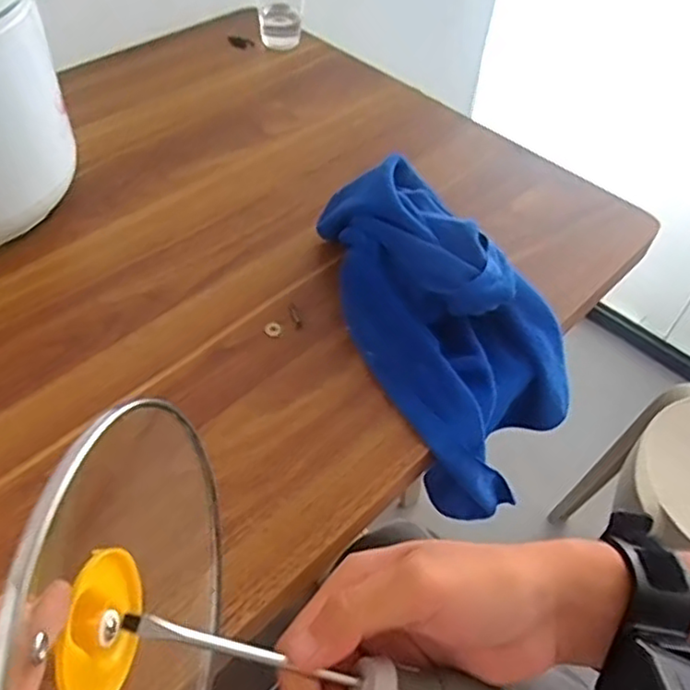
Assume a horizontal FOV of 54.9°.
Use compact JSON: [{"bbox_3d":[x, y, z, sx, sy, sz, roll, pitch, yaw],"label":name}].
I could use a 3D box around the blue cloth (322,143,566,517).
[{"bbox_3d":[0.070,-0.022,0.535,0.148,0.170,0.256,-24,55,-23],"label":"blue cloth"}]

